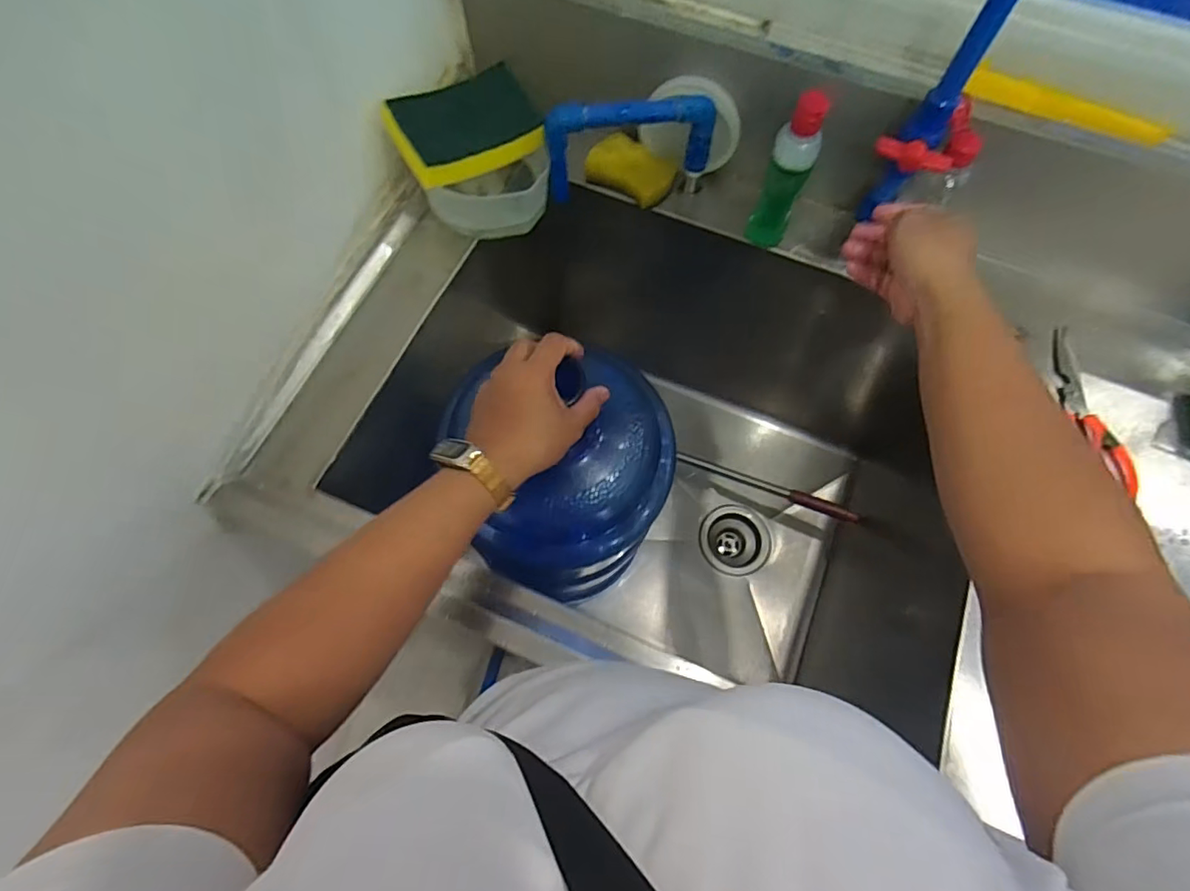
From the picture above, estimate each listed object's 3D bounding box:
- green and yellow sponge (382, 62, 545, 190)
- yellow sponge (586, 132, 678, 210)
[{"bbox_3d":[-0.137,-0.339,0.579,0.147,0.048,0.099,-30,73,-11],"label":"green and yellow sponge"},{"bbox_3d":[0.043,-0.330,0.657,0.097,0.033,0.056,33,72,11],"label":"yellow sponge"}]

